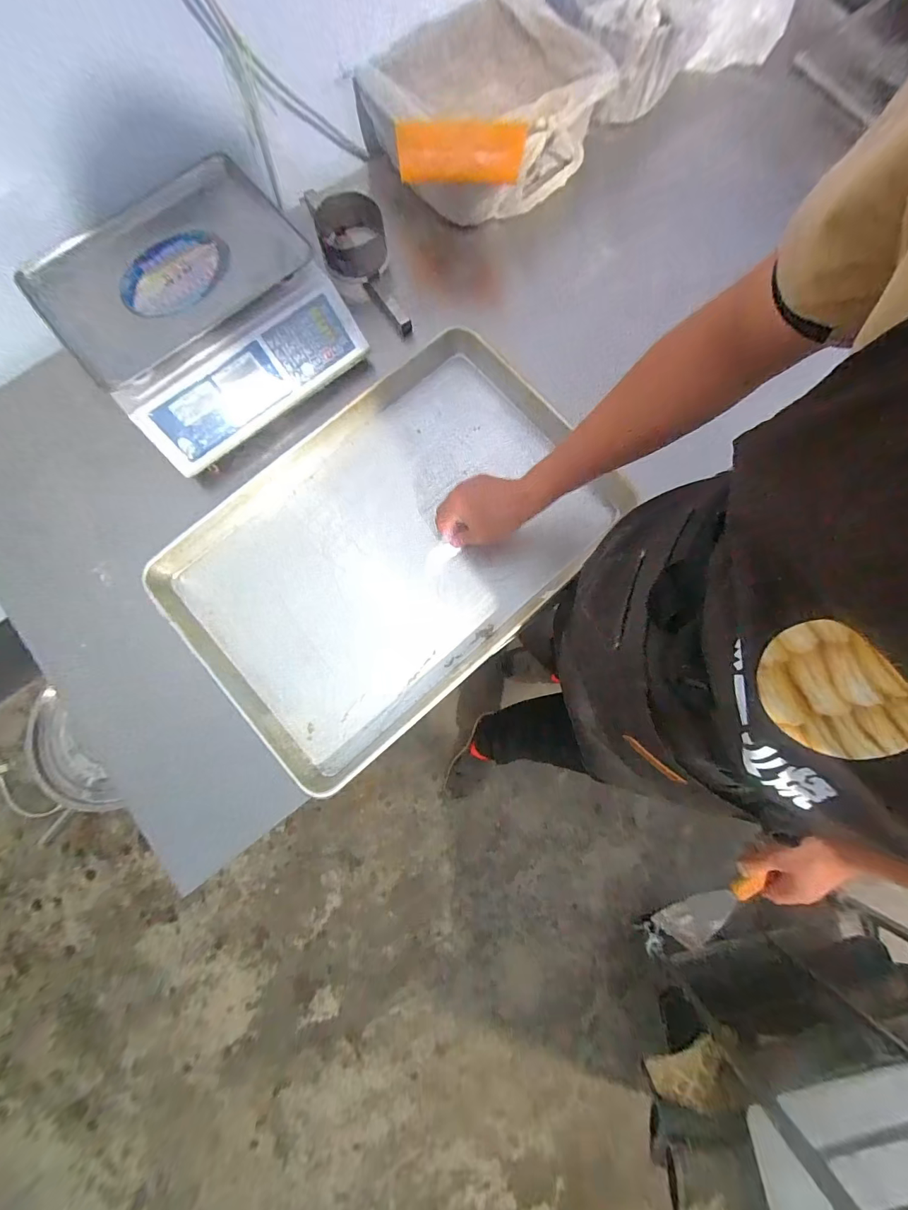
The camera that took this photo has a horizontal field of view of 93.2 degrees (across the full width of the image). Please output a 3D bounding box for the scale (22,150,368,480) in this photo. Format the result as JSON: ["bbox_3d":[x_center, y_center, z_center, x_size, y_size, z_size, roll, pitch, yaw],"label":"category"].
[{"bbox_3d":[-0.358,-0.415,0.634,0.342,0.128,0.321,-41,83,-6],"label":"scale"}]

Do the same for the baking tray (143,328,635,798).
[{"bbox_3d":[-0.089,-0.089,0.624,0.611,0.059,0.415,-43,80,-8],"label":"baking tray"}]

